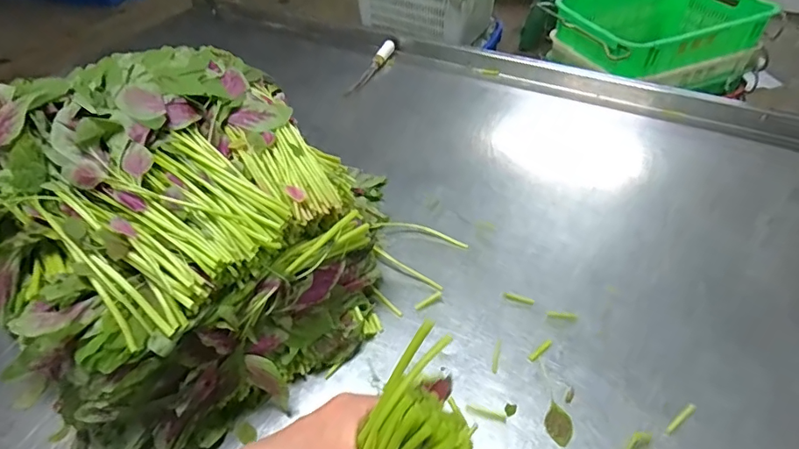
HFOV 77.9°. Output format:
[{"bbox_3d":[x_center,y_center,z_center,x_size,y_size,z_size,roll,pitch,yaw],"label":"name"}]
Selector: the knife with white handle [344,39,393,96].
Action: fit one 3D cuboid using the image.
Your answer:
[{"bbox_3d":[-0.061,-0.335,1.054,0.020,0.029,0.210,17,49,20],"label":"knife with white handle"}]

